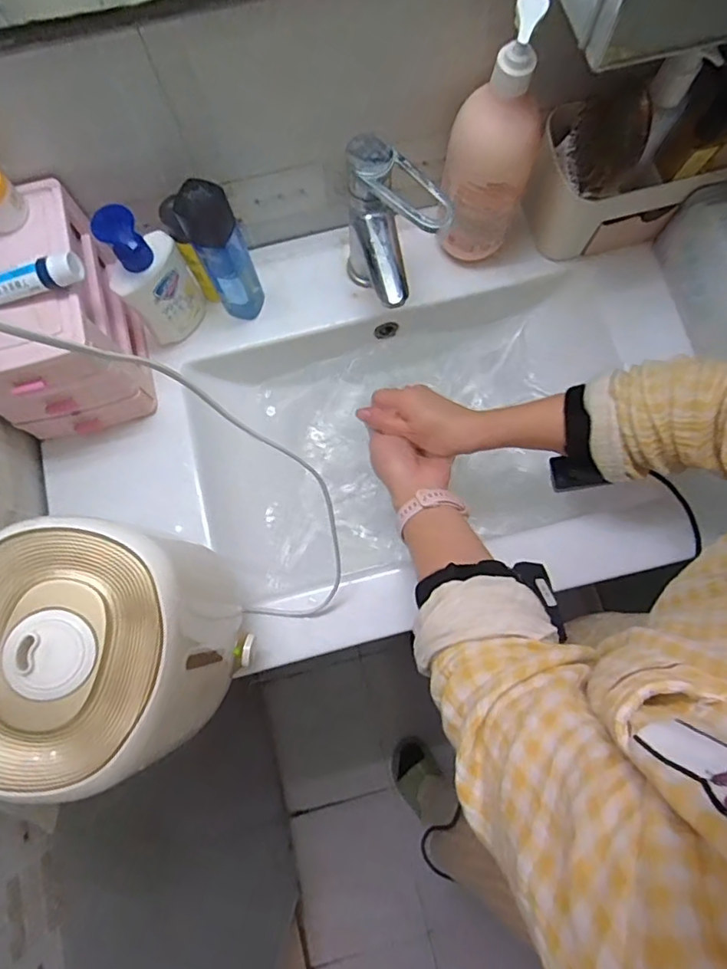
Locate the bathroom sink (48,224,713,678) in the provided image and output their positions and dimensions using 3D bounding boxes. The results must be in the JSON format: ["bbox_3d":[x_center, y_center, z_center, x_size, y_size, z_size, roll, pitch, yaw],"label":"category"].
[{"bbox_3d":[0.009,-0.057,0.640,0.676,0.140,0.438,-14,77,-2],"label":"bathroom sink"}]

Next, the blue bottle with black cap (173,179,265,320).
[{"bbox_3d":[-0.135,-0.220,0.537,0.047,0.165,0.038,-22,77,-4],"label":"blue bottle with black cap"}]

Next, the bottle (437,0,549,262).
[{"bbox_3d":[0.114,-0.302,0.488,0.079,0.231,0.058,19,78,5],"label":"bottle"}]

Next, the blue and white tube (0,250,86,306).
[{"bbox_3d":[-0.286,-0.168,0.448,0.112,0.027,0.035,-11,77,-2],"label":"blue and white tube"}]

